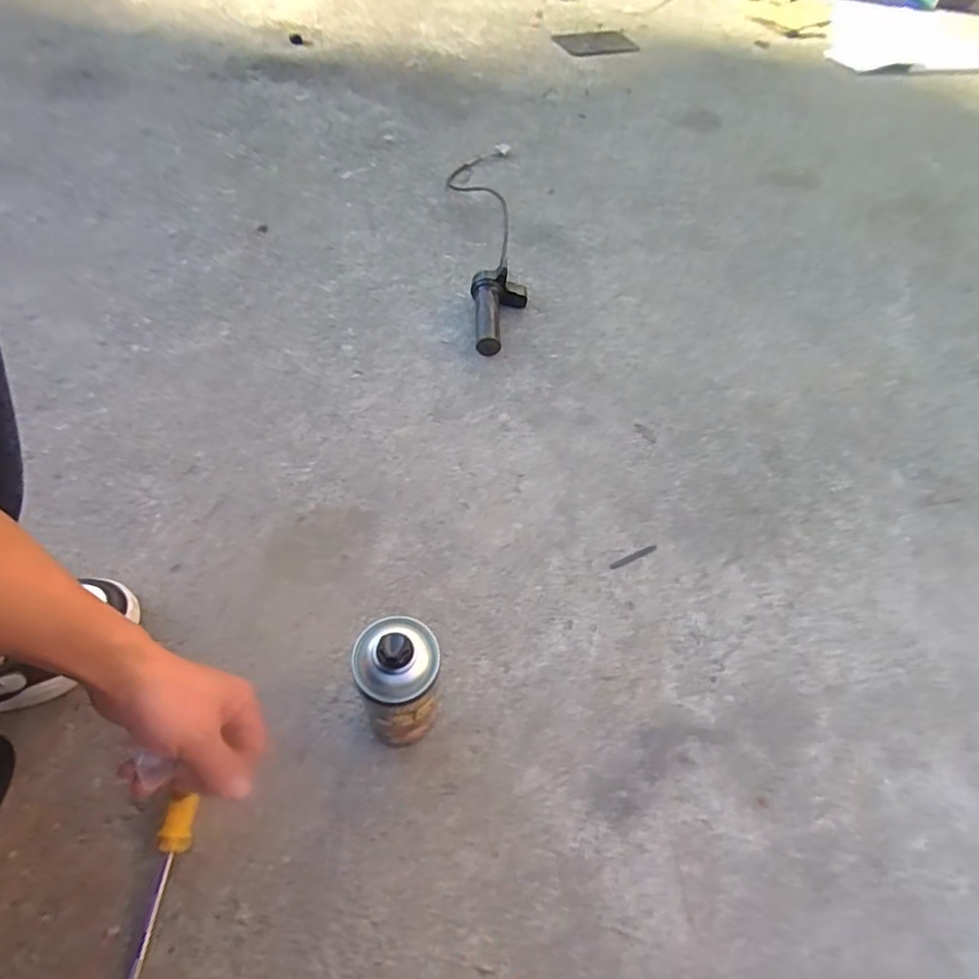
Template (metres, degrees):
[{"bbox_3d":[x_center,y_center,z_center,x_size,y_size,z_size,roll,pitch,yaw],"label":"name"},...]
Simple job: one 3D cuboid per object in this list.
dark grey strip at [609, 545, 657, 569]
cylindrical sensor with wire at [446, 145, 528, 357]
[{"bbox_3d":[0.162,0.075,0.659,0.061,0.004,0.007,-20,60,-18],"label":"dark grey strip"},{"bbox_3d":[-0.008,-0.410,0.927,0.113,0.041,0.503,0,55,-5],"label":"cylindrical sensor with wire"}]

